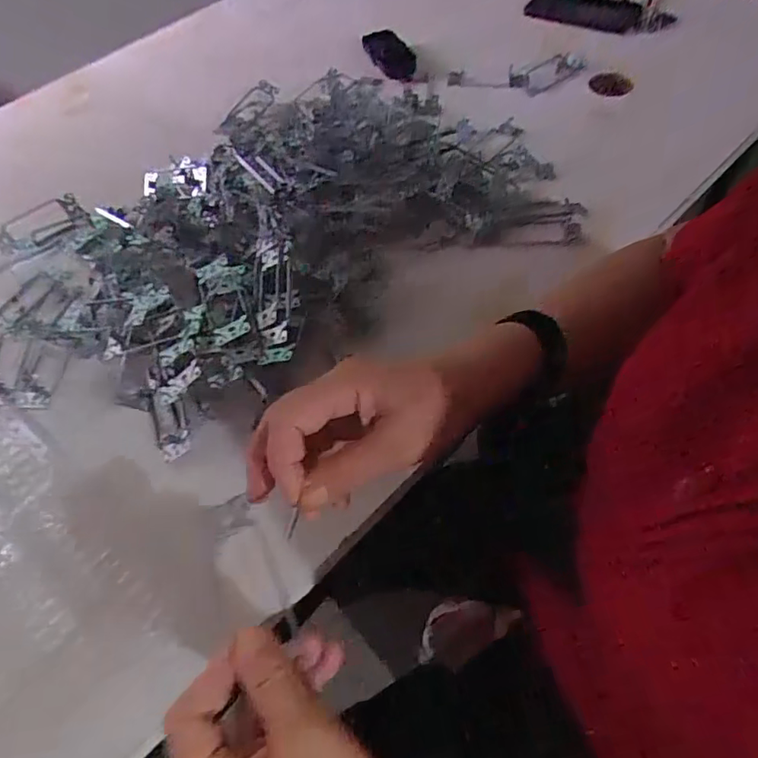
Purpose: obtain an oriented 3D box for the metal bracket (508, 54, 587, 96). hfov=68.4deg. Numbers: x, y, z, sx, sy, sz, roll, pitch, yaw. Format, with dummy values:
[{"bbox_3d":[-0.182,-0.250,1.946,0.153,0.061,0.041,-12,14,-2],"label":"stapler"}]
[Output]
[{"bbox_3d":[0.233,-0.426,0.771,0.105,0.013,0.049,-26,62,-13],"label":"metal bracket"}]

